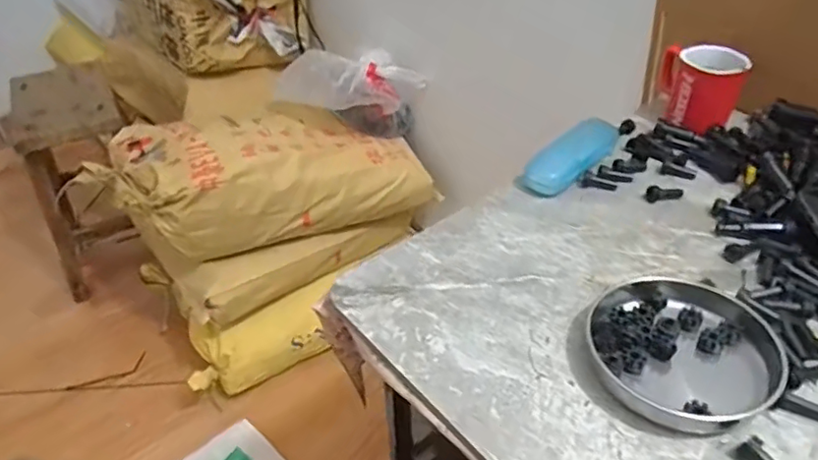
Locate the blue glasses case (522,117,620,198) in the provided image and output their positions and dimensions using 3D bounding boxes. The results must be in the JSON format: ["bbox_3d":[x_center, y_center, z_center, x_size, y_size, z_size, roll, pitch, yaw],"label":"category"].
[{"bbox_3d":[0.194,-0.092,0.661,0.158,0.031,0.048,-32,49,-31],"label":"blue glasses case"}]

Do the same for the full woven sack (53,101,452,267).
[{"bbox_3d":[-0.285,-0.116,1.244,0.674,0.222,0.258,-4,39,-24],"label":"full woven sack"}]

